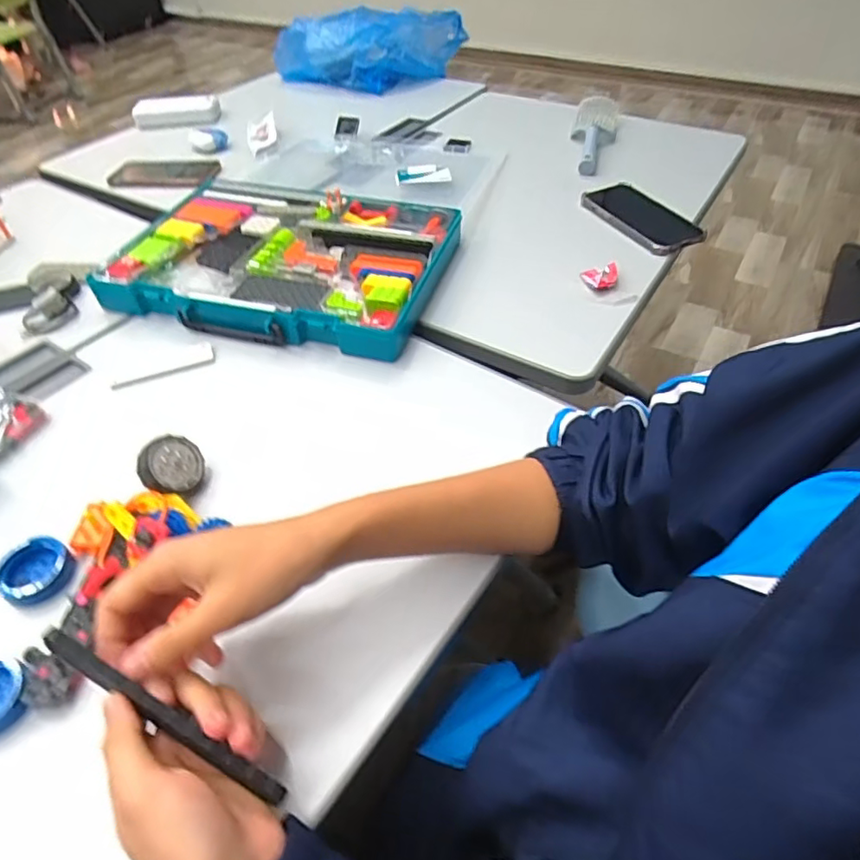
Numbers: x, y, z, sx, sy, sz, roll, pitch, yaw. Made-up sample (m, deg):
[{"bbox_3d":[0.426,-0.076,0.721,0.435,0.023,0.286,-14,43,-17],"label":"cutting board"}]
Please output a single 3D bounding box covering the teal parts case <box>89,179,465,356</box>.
[{"bbox_3d":[-0.166,-0.201,0.673,0.362,0.052,0.261,10,48,12],"label":"teal parts case"}]

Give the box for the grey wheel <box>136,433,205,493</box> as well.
[{"bbox_3d":[-0.207,0.028,0.458,0.047,0.011,0.047,21,56,-34],"label":"grey wheel"}]

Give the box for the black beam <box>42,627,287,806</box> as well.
[{"bbox_3d":[-0.137,0.147,0.294,0.146,0.008,0.010,35,53,0],"label":"black beam"}]

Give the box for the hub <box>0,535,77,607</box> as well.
[{"bbox_3d":[-0.287,0.103,0.417,0.044,0.019,0.047,-1,47,1],"label":"hub"}]

